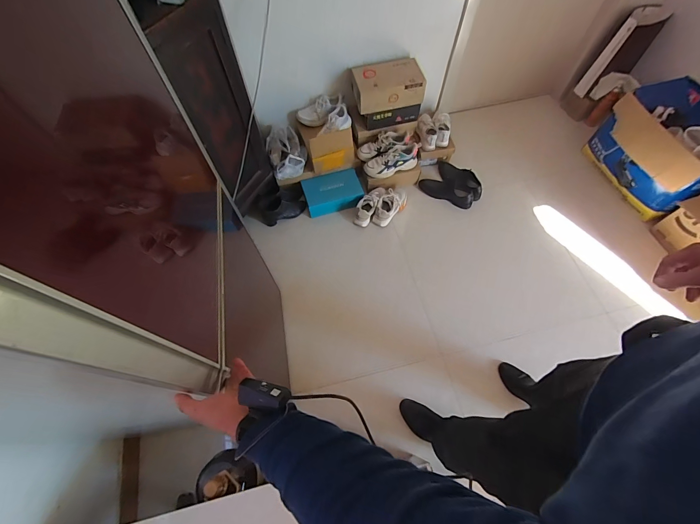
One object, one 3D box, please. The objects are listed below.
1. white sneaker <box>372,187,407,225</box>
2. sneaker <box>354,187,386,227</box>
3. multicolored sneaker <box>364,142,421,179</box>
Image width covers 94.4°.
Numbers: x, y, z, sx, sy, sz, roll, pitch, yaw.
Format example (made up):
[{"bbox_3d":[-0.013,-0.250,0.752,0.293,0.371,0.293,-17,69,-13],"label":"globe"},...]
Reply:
[{"bbox_3d":[0.224,-0.305,1.712,0.110,0.122,0.264,30,67,14],"label":"white sneaker"},{"bbox_3d":[0.104,-0.306,1.680,0.093,0.096,0.244,28,79,13],"label":"sneaker"},{"bbox_3d":[0.219,-0.528,1.683,0.281,0.099,0.092,-25,66,-12],"label":"multicolored sneaker"}]

